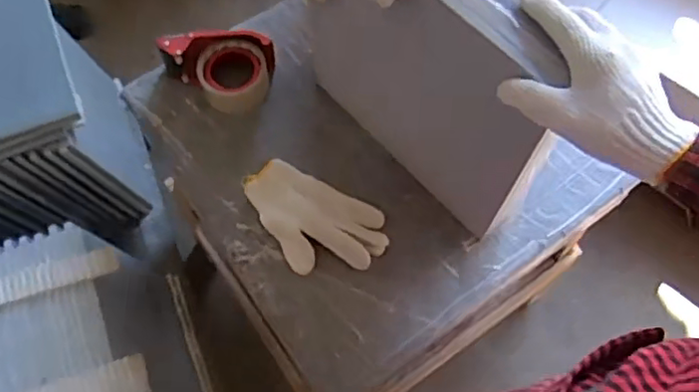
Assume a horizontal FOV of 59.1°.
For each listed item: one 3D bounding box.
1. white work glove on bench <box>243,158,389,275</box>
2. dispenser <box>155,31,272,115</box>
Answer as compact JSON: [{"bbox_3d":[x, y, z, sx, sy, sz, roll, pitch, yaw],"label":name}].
[{"bbox_3d":[-0.046,0.030,0.730,0.178,0.031,0.110,24,68,11],"label":"white work glove on bench"},{"bbox_3d":[-0.175,-0.167,0.800,0.143,0.059,0.095,12,66,6],"label":"dispenser"}]

